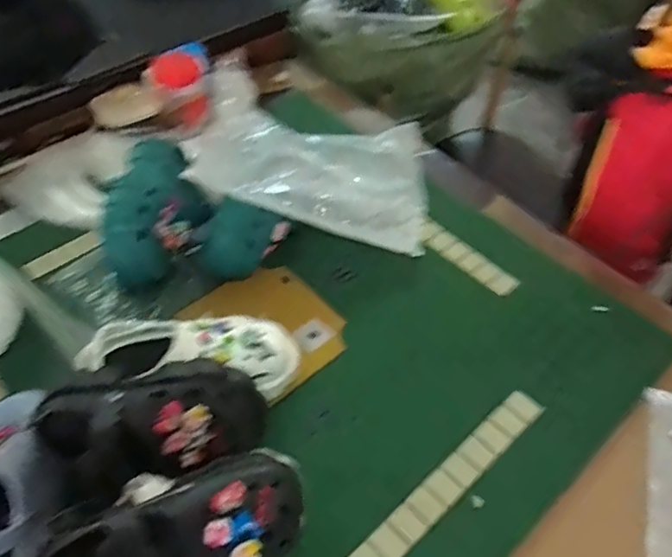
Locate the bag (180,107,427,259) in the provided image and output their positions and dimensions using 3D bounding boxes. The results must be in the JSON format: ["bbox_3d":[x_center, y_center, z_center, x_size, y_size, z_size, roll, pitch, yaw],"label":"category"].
[{"bbox_3d":[-0.029,-0.197,0.951,0.383,0.037,0.290,17,48,-14],"label":"bag"}]

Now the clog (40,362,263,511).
[{"bbox_3d":[-0.198,0.161,0.628,0.236,0.097,0.117,-18,54,-15],"label":"clog"}]

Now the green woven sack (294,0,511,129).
[{"bbox_3d":[0.142,-0.555,1.279,0.458,0.265,0.334,7,52,4],"label":"green woven sack"}]

